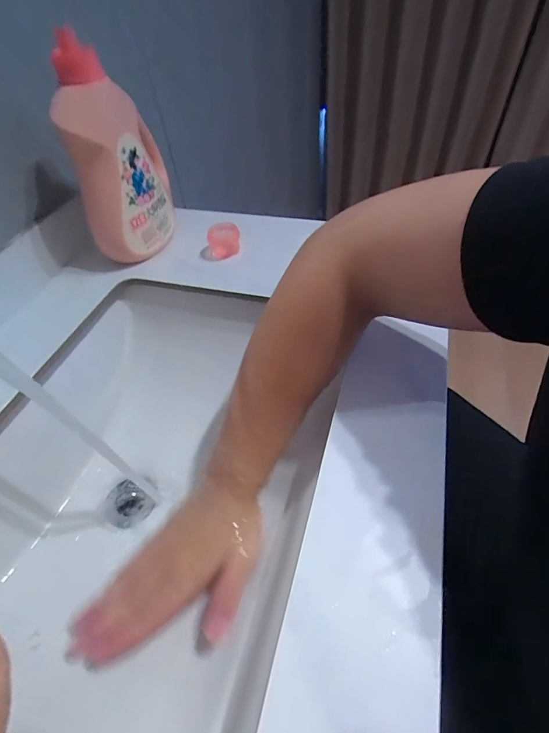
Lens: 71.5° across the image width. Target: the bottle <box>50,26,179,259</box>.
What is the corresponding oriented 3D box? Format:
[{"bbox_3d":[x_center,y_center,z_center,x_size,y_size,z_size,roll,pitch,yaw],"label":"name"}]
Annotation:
[{"bbox_3d":[-0.185,-0.245,0.459,0.070,0.213,0.120,2,50,7],"label":"bottle"}]

